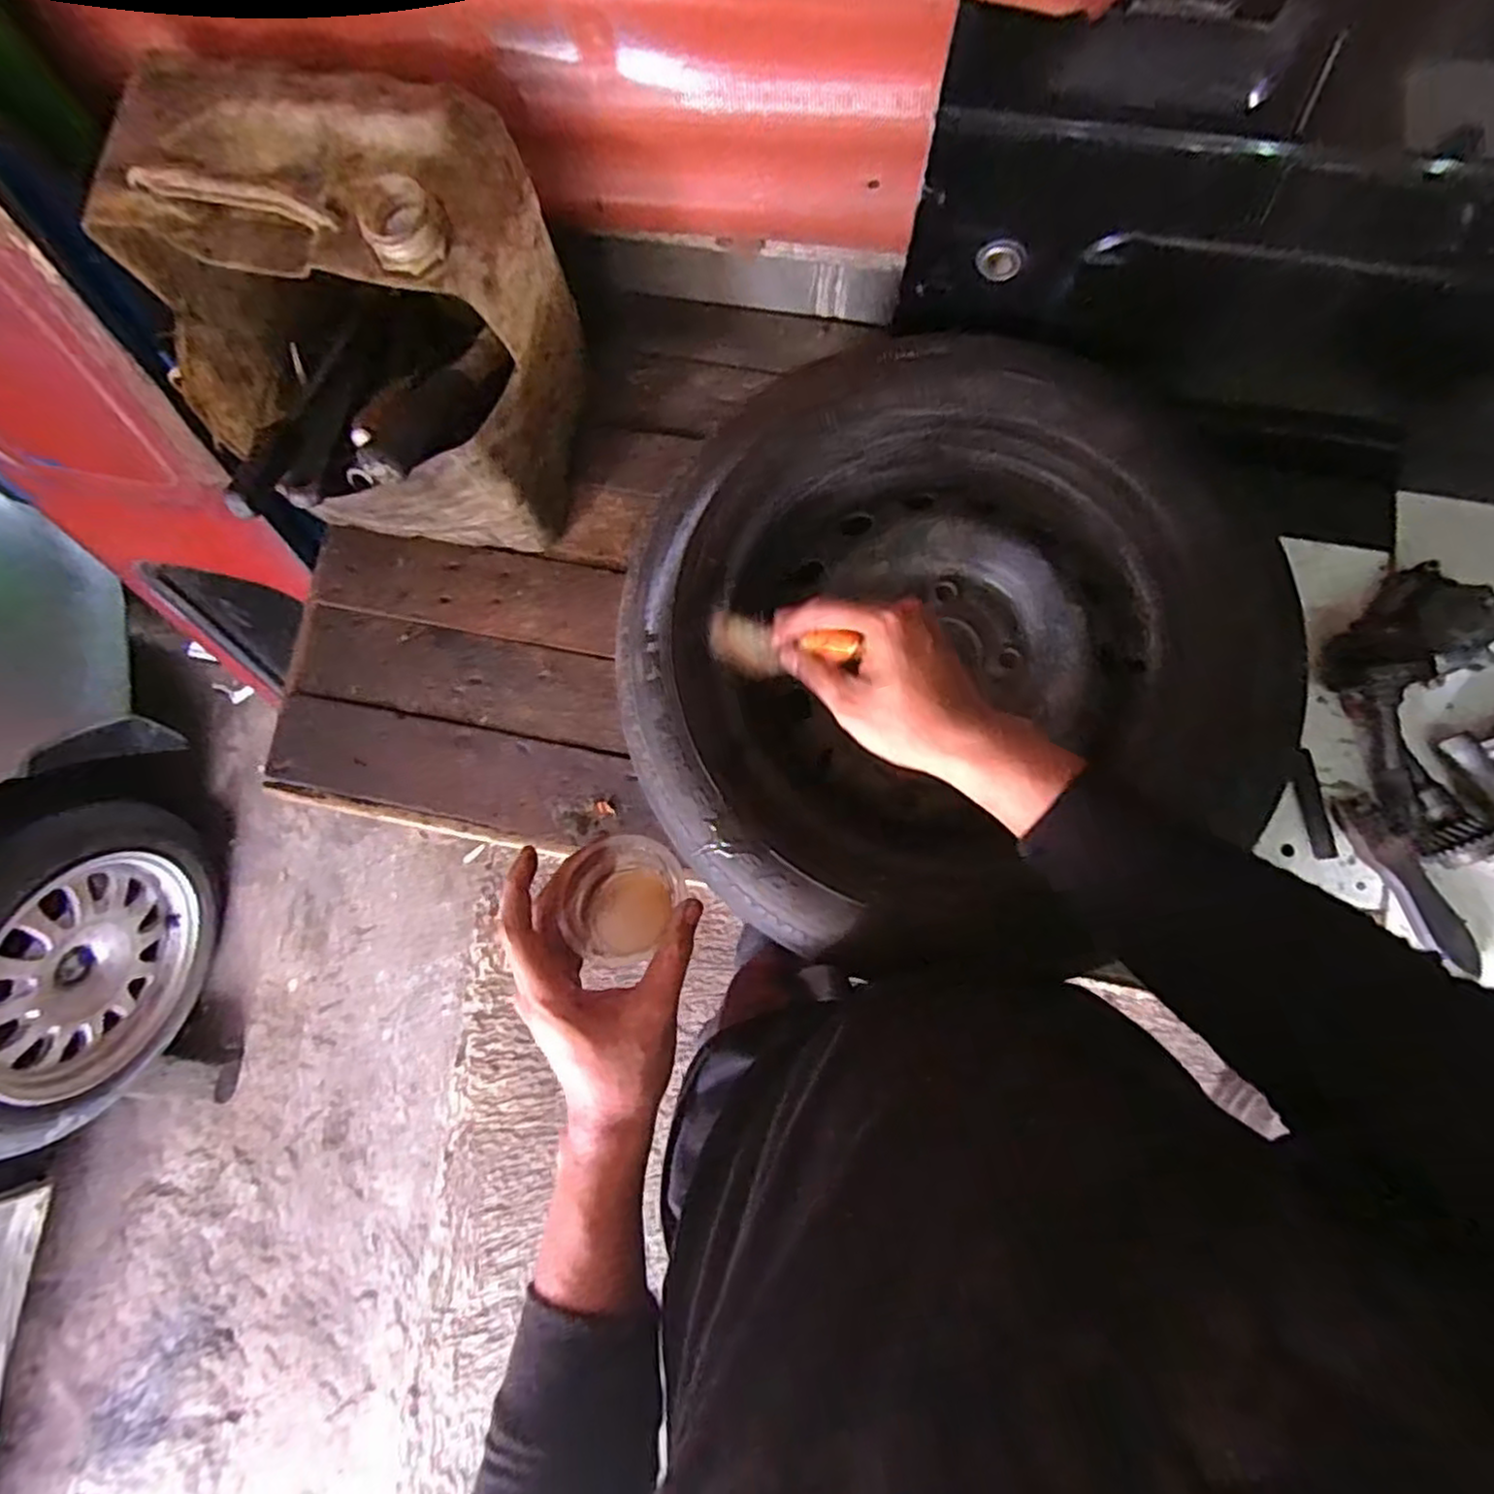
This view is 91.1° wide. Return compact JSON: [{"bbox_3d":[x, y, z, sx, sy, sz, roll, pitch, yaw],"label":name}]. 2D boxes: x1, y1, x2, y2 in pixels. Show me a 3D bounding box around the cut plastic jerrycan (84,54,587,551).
[{"bbox_3d":[-0.325,-0.337,0.638,0.294,0.279,0.258,6,78,2],"label":"cut plastic jerrycan"}]

